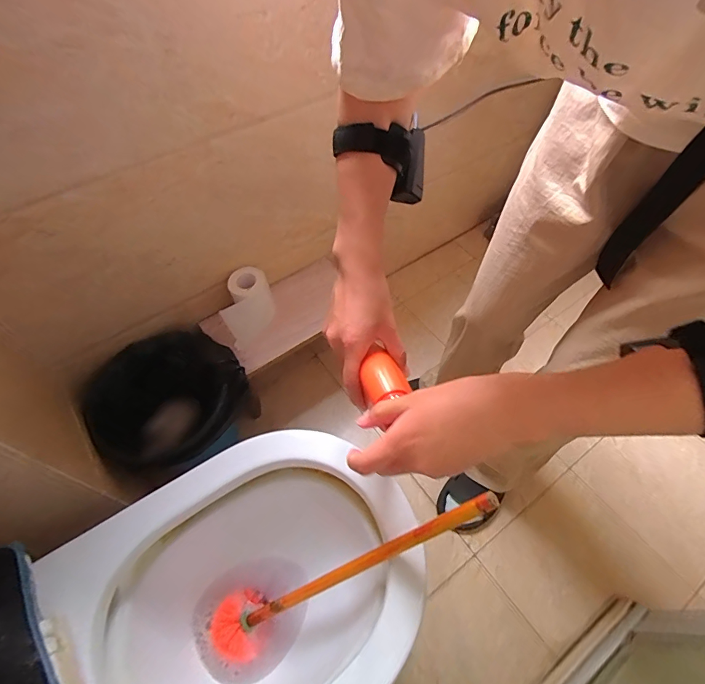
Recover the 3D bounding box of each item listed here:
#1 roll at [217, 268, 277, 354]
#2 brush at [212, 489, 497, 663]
[{"bbox_3d":[-0.221,-0.073,0.891,0.088,0.104,0.146,2,56,2],"label":"roll"},{"bbox_3d":[-0.010,0.310,0.547,0.477,0.088,0.093,-38,55,23],"label":"brush"}]

